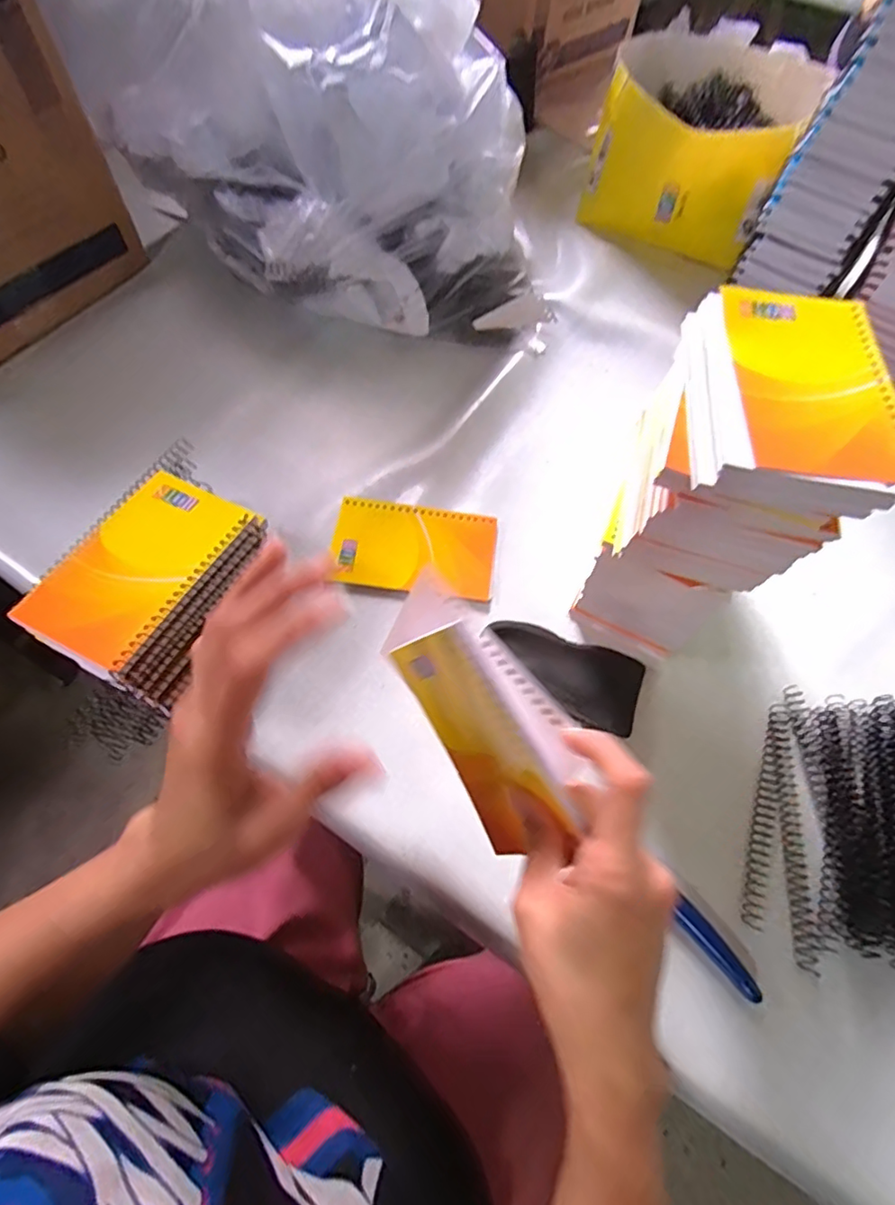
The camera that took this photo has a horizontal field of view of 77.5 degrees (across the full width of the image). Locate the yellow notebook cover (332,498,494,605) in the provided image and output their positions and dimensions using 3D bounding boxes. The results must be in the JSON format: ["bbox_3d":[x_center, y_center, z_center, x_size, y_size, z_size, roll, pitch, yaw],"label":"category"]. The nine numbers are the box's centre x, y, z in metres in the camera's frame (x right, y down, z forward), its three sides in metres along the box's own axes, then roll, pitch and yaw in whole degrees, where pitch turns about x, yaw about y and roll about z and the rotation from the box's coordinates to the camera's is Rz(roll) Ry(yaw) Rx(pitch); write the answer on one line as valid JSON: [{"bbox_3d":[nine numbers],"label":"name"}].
[{"bbox_3d":[-0.027,-0.044,0.457,0.129,0.009,0.078,8,62,1],"label":"yellow notebook cover"}]

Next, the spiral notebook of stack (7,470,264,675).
[{"bbox_3d":[-0.195,-0.026,0.356,0.082,0.008,0.131,26,64,12],"label":"spiral notebook of stack"}]

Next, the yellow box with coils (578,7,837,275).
[{"bbox_3d":[0.278,-0.528,0.657,0.203,0.135,0.232,21,63,8],"label":"yellow box with coils"}]

